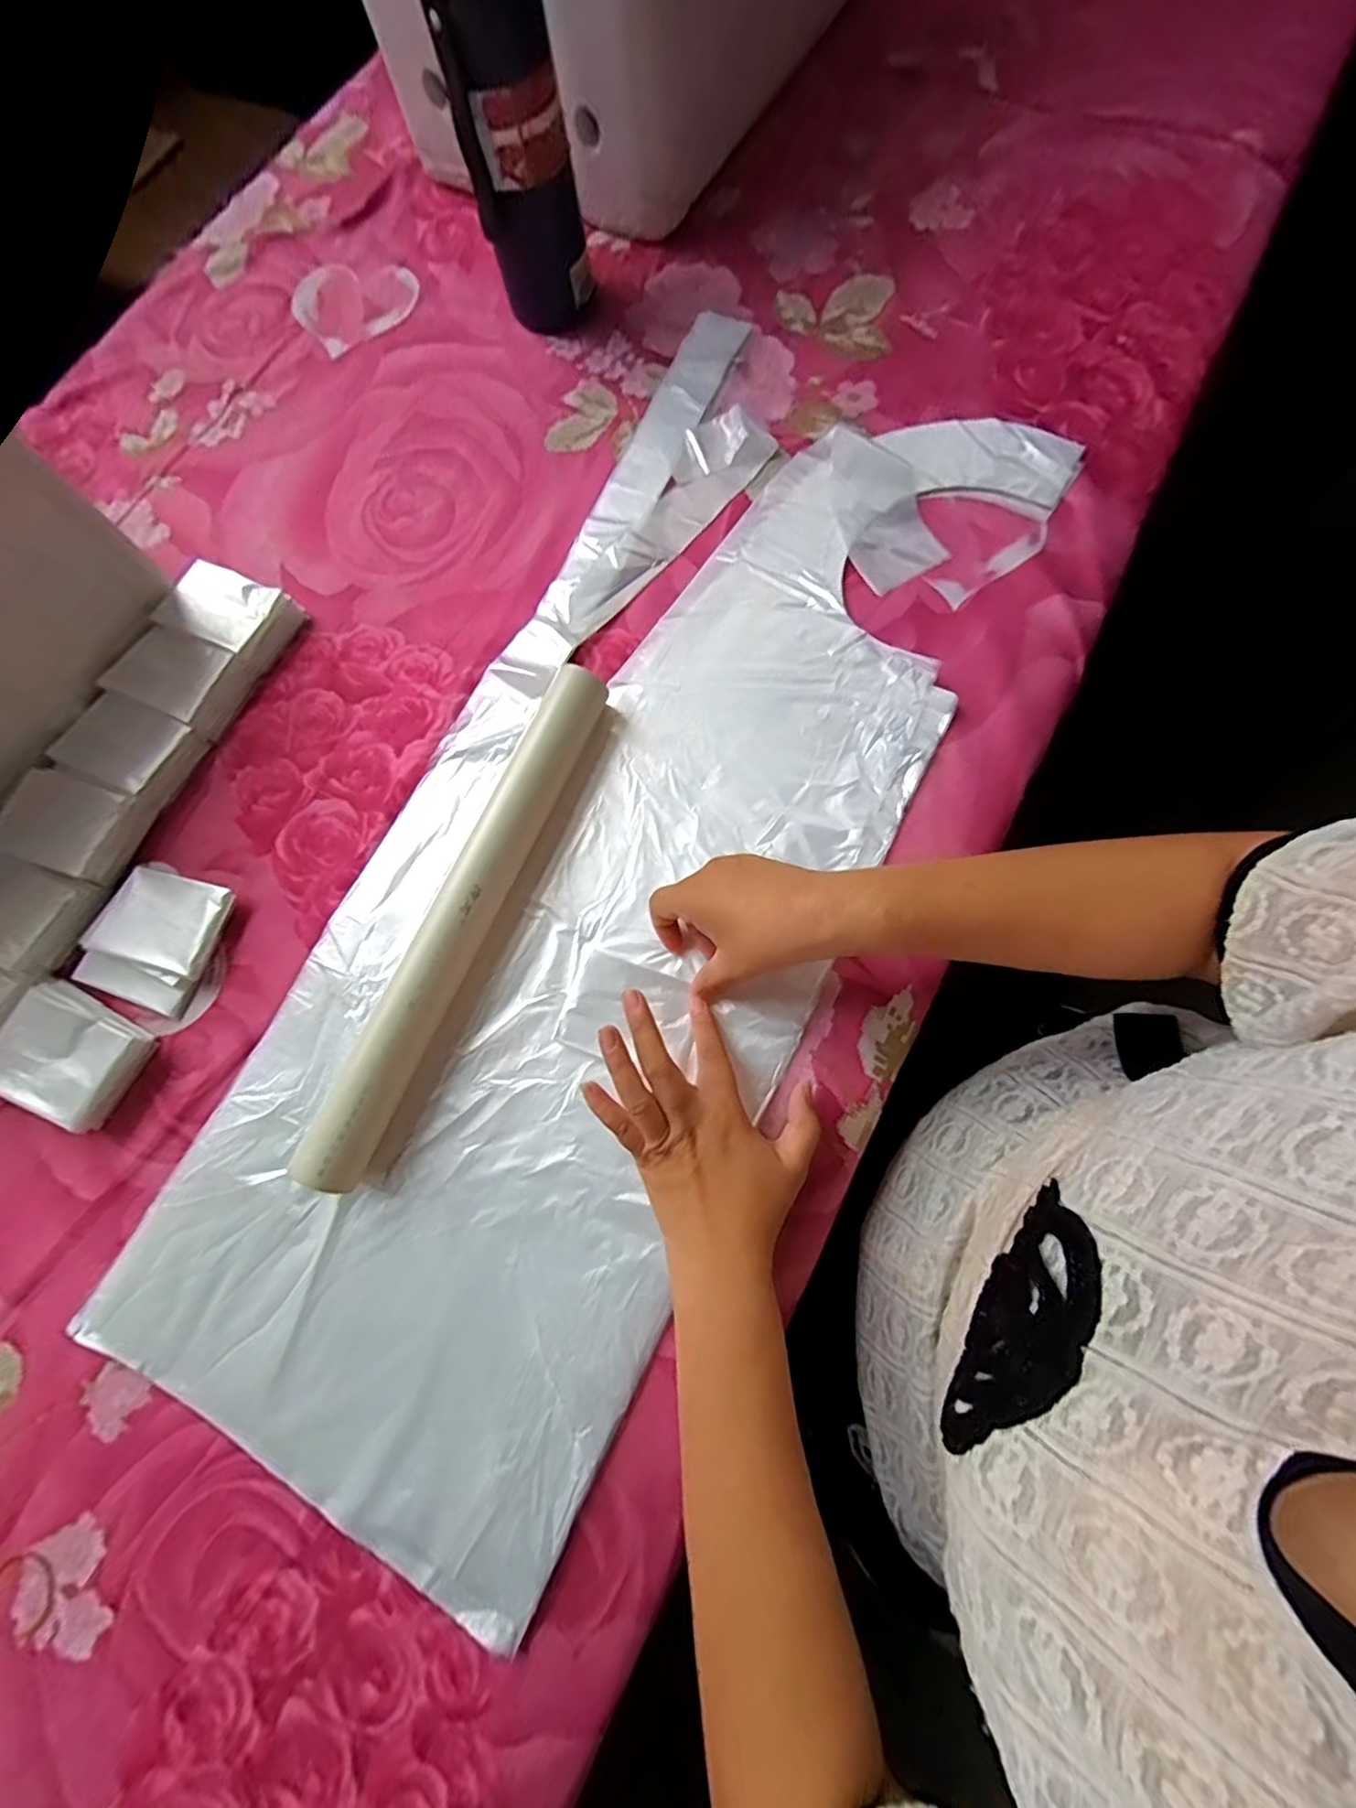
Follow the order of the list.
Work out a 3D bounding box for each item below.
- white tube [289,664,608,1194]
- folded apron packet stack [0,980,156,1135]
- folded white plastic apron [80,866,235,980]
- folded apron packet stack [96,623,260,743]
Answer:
[{"bbox_3d":[-0.133,0.003,0.401,0.033,0.043,0.351,21,77,10],"label":"white tube"},{"bbox_3d":[-0.398,0.098,0.402,0.081,0.030,0.069,22,77,10],"label":"folded apron packet stack"},{"bbox_3d":[-0.354,0.011,0.428,0.081,0.016,0.065,15,76,8],"label":"folded white plastic apron"},{"bbox_3d":[-0.382,-0.173,0.477,0.086,0.025,0.064,24,78,11],"label":"folded apron packet stack"}]

